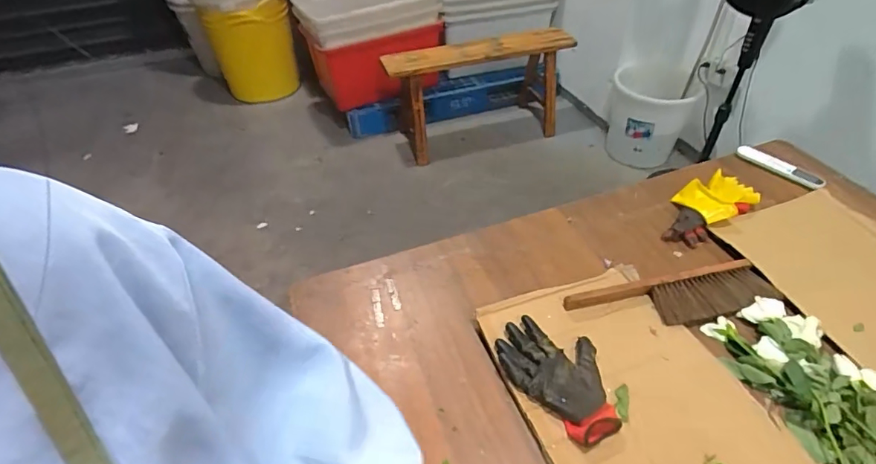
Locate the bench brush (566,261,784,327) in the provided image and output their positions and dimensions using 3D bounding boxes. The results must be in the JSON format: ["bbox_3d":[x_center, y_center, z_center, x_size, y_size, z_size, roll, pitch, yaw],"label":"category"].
[{"bbox_3d":[0.399,0.112,0.790,0.367,0.025,0.093,-8,45,-11],"label":"bench brush"}]

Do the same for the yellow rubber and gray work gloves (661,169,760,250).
[{"bbox_3d":[0.554,-0.058,0.975,0.262,0.034,0.118,-29,52,-29],"label":"yellow rubber and gray work gloves"}]

